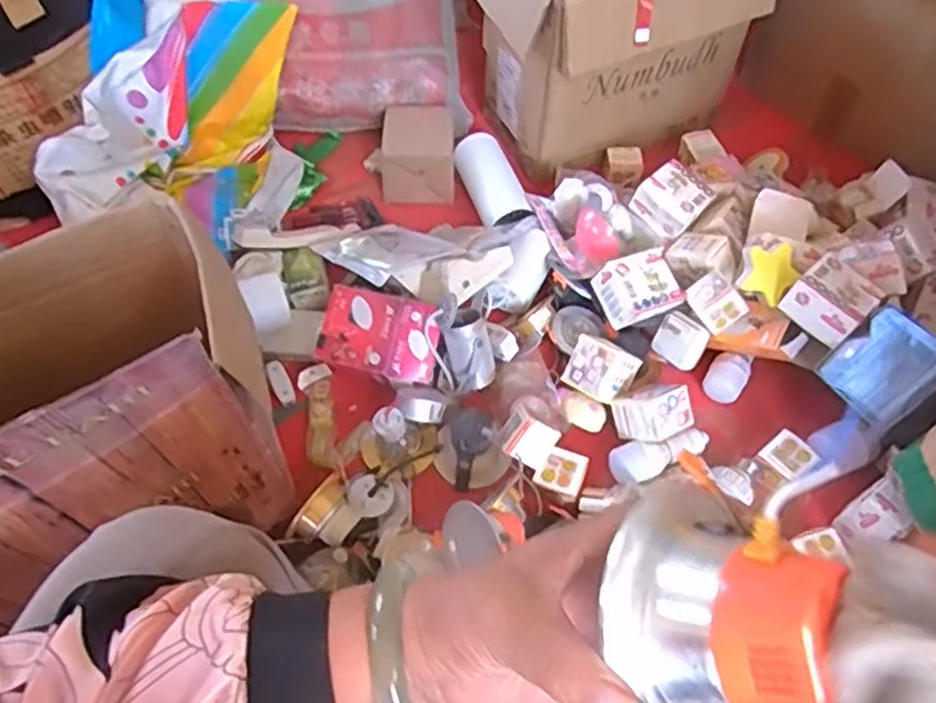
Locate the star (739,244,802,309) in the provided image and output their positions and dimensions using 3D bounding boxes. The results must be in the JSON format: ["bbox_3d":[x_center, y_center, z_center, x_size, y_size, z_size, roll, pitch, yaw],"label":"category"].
[{"bbox_3d":[0.370,-0.102,0.894,0.055,0.027,0.077,23,92,4],"label":"star"}]

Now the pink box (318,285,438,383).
[{"bbox_3d":[-0.115,-0.024,0.935,0.153,0.032,0.104,15,85,14],"label":"pink box"}]

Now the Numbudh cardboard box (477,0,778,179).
[{"bbox_3d":[0.247,-0.505,1.115,0.439,0.283,0.251,-22,60,-13],"label":"Numbudh cardboard box"}]

